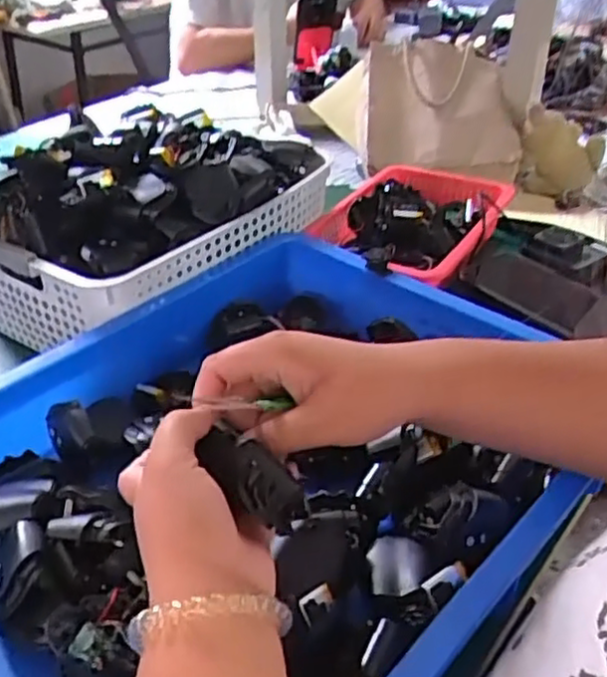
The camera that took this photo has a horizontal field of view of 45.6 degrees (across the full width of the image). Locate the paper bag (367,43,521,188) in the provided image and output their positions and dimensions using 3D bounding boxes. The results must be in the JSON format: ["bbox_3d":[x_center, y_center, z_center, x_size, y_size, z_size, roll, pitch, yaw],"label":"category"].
[{"bbox_3d":[0.190,-0.328,0.996,0.207,0.046,0.237,6,63,-2],"label":"paper bag"}]

